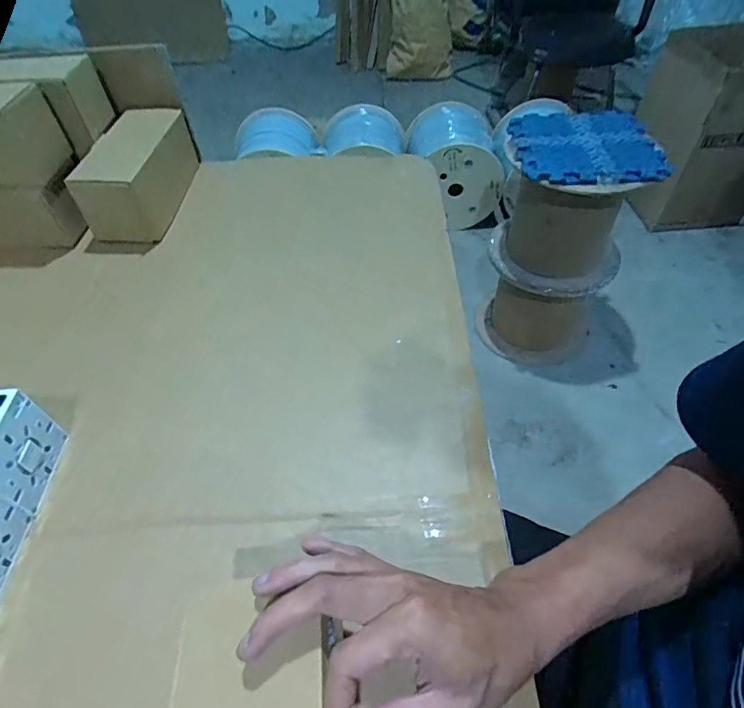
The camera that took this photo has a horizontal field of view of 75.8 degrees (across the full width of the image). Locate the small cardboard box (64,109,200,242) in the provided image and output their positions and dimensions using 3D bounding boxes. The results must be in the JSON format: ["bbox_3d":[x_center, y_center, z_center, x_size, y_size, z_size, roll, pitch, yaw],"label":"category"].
[{"bbox_3d":[-0.344,-0.269,0.705,0.093,0.101,0.202,0,52,6],"label":"small cardboard box"}]

